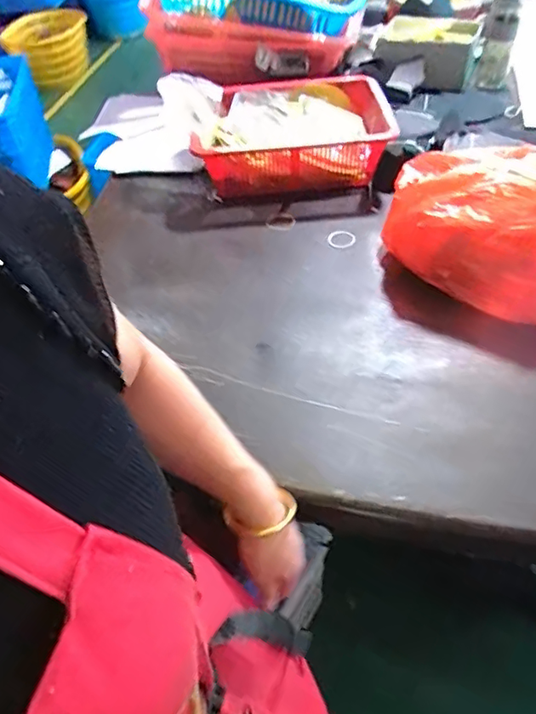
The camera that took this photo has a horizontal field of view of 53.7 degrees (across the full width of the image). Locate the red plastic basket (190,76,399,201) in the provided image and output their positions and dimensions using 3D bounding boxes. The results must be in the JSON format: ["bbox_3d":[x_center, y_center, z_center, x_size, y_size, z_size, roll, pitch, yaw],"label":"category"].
[{"bbox_3d":[0.054,-0.485,1.168,0.388,0.131,0.314,-2,47,2],"label":"red plastic basket"}]

